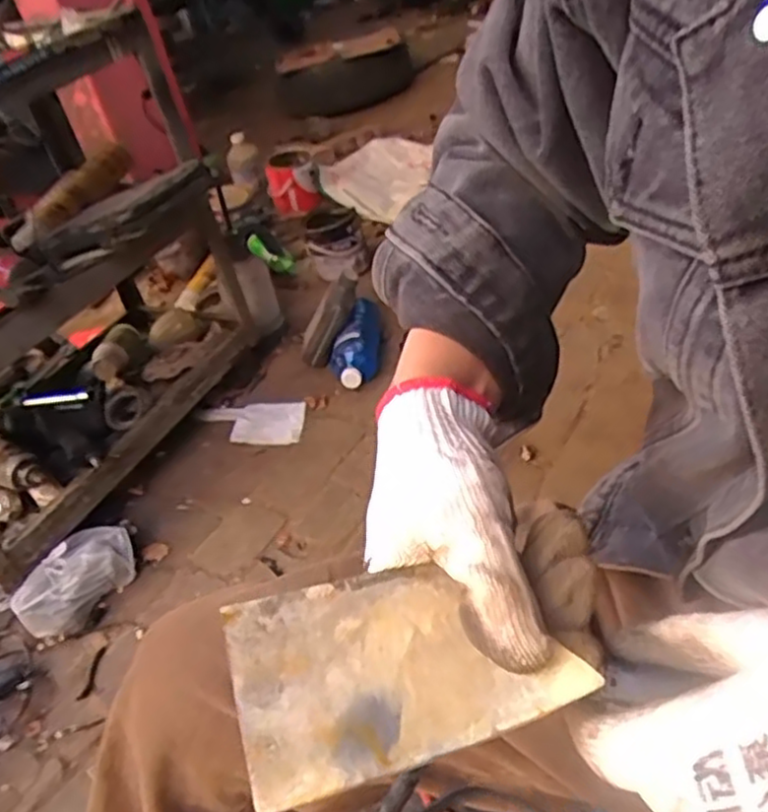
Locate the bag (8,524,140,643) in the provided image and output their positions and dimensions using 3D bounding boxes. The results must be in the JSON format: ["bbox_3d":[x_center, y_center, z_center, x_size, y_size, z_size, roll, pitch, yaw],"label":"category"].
[{"bbox_3d":[-0.474,0.268,1.113,0.072,0.099,0.195,14,45,29],"label":"bag"}]

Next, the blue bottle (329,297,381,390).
[{"bbox_3d":[-0.061,-0.123,1.474,0.097,0.104,0.207,-7,38,9],"label":"blue bottle"}]

